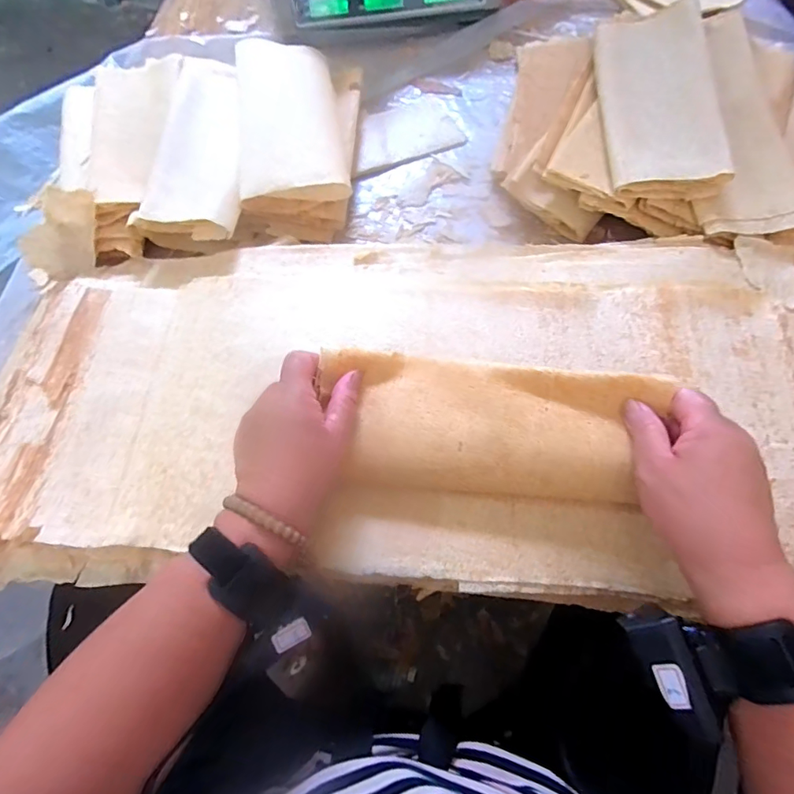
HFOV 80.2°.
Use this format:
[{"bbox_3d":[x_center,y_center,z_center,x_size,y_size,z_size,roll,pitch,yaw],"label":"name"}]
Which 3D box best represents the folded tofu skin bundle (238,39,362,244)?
[{"bbox_3d":[-0.117,-0.317,0.572,0.138,0.067,0.276,-5,64,1],"label":"folded tofu skin bundle"}]

